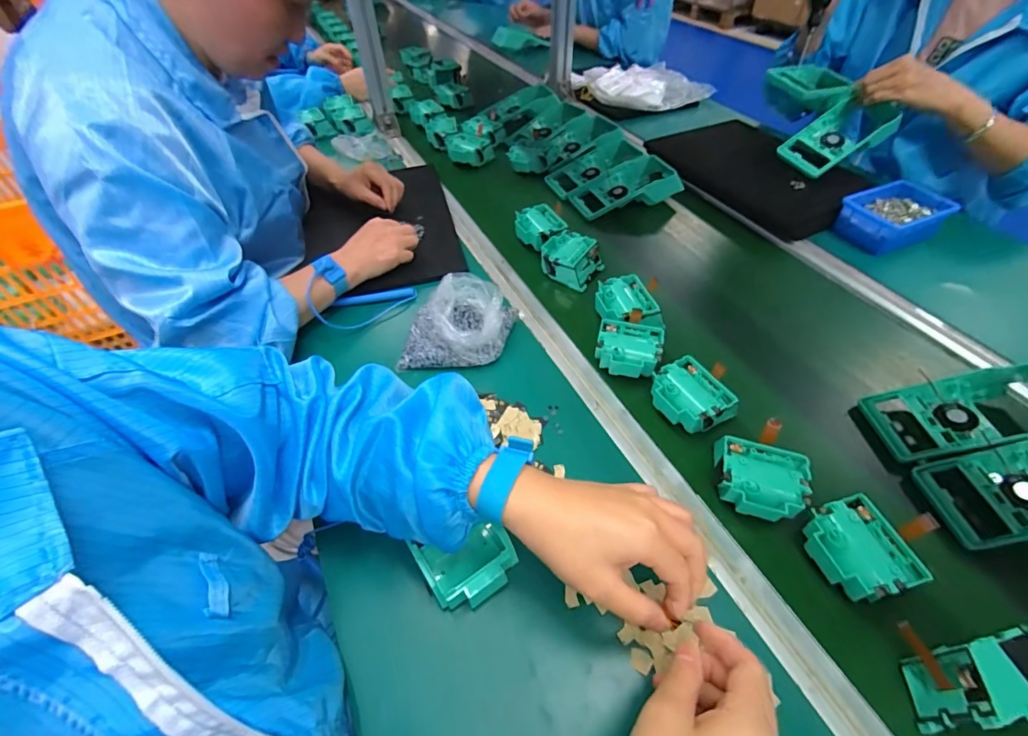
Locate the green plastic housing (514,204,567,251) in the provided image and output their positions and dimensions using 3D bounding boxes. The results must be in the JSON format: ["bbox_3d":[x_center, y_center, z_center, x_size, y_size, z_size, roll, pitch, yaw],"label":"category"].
[{"bbox_3d":[0.039,-0.215,0.708,0.065,0.040,0.089,-25,54,-19],"label":"green plastic housing"}]

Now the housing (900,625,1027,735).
[{"bbox_3d":[0.313,0.212,0.305,0.066,0.073,0.041,-8,50,-6],"label":"housing"}]

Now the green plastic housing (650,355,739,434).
[{"bbox_3d":[0.188,0.036,0.489,0.064,0.039,0.078,-22,53,-17],"label":"green plastic housing"}]

